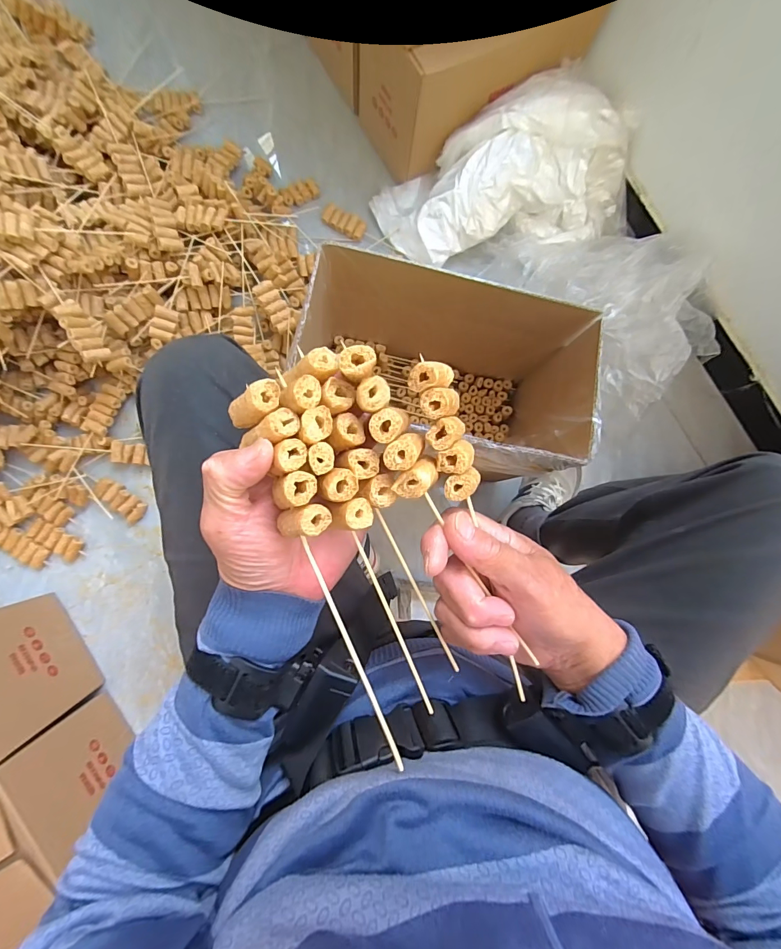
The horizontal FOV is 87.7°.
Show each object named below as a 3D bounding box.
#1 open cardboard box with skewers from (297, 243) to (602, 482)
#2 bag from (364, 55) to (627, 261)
[{"bbox_3d":[0.069,-0.136,0.624,0.380,0.275,0.214,16,84,-3],"label":"open cardboard box with skewers"},{"bbox_3d":[0.232,-0.538,0.769,0.448,0.176,0.253,-27,88,-6],"label":"bag"}]

